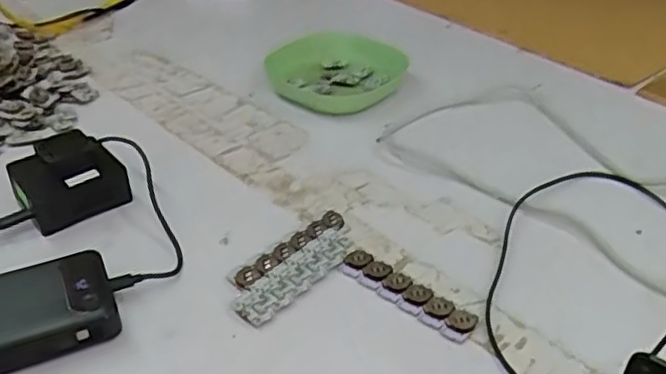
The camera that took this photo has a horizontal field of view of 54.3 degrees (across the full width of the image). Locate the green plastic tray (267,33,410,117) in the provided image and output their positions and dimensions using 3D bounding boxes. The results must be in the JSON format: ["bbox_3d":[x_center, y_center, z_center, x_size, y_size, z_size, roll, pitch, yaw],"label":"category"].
[{"bbox_3d":[0.003,-0.131,0.734,0.143,0.023,0.153,26,43,31],"label":"green plastic tray"}]

